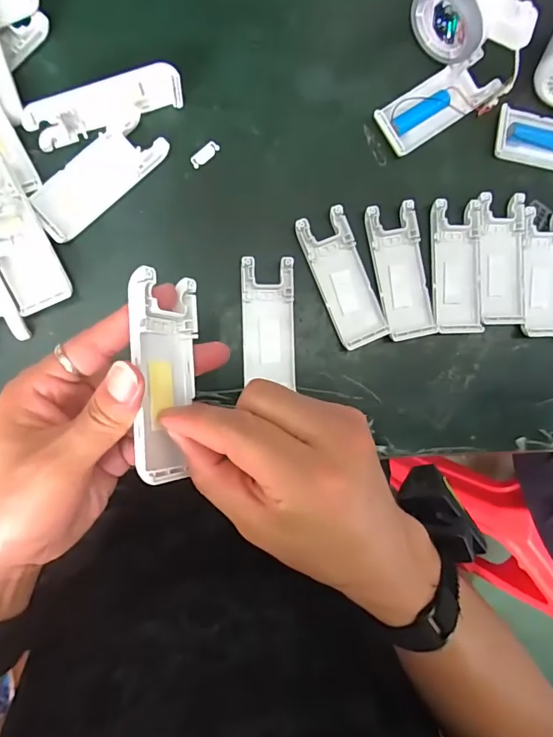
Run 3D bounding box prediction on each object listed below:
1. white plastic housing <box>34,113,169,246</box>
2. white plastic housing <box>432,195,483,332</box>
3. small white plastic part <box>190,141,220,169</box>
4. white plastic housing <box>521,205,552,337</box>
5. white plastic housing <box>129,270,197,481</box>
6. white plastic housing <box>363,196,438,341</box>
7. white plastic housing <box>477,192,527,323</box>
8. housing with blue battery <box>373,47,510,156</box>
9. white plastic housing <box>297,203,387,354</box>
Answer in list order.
[{"bbox_3d":[-0.127,-0.137,0.322,0.101,0.006,0.038,-44,97,-6],"label":"white plastic housing"},{"bbox_3d":[0.144,-0.080,0.358,0.040,0.009,0.102,-2,92,-9],"label":"white plastic housing"},{"bbox_3d":[-0.053,-0.159,0.336,0.025,0.004,0.009,-45,97,-6],"label":"small white plastic part"},{"bbox_3d":[0.219,-0.078,0.370,0.040,0.008,0.102,0,91,-9],"label":"white plastic housing"},{"bbox_3d":[-0.056,0.004,0.231,0.012,0.039,0.101,-5,85,29],"label":"white plastic housing"},{"bbox_3d":[0.098,-0.075,0.356,0.041,0.009,0.102,-12,93,-9],"label":"white plastic housing"},{"bbox_3d":[0.182,-0.087,0.363,0.039,0.010,0.102,-2,92,-9],"label":"white plastic housing"},{"bbox_3d":[0.127,-0.205,0.352,0.101,0.015,0.042,-33,96,-7],"label":"housing with blue battery"},{"bbox_3d":[0.052,-0.069,0.349,0.040,0.008,0.102,-23,95,-8],"label":"white plastic housing"}]

